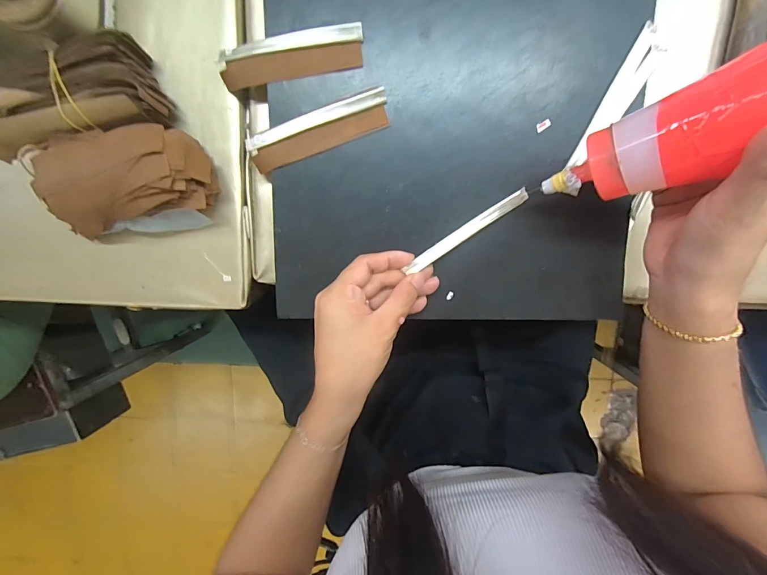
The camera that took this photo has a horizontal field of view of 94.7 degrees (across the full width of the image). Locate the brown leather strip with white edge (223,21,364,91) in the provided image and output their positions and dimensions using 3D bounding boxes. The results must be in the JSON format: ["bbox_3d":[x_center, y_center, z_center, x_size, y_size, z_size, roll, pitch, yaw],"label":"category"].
[{"bbox_3d":[-0.076,-0.187,0.287,0.119,0.013,0.033,-9,105,6],"label":"brown leather strip with white edge"}]

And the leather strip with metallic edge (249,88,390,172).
[{"bbox_3d":[-0.054,-0.129,0.290,0.119,0.004,0.032,-21,99,4],"label":"leather strip with metallic edge"}]

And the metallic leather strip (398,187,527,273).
[{"bbox_3d":[0.069,-0.047,0.292,0.116,0.010,0.012,-34,98,-5],"label":"metallic leather strip"}]

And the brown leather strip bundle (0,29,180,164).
[{"bbox_3d":[-0.250,-0.157,0.289,0.137,0.049,0.076,-11,100,2],"label":"brown leather strip bundle"}]

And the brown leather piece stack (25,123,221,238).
[{"bbox_3d":[-0.216,-0.090,0.295,0.139,0.059,0.073,-13,100,2],"label":"brown leather piece stack"}]

